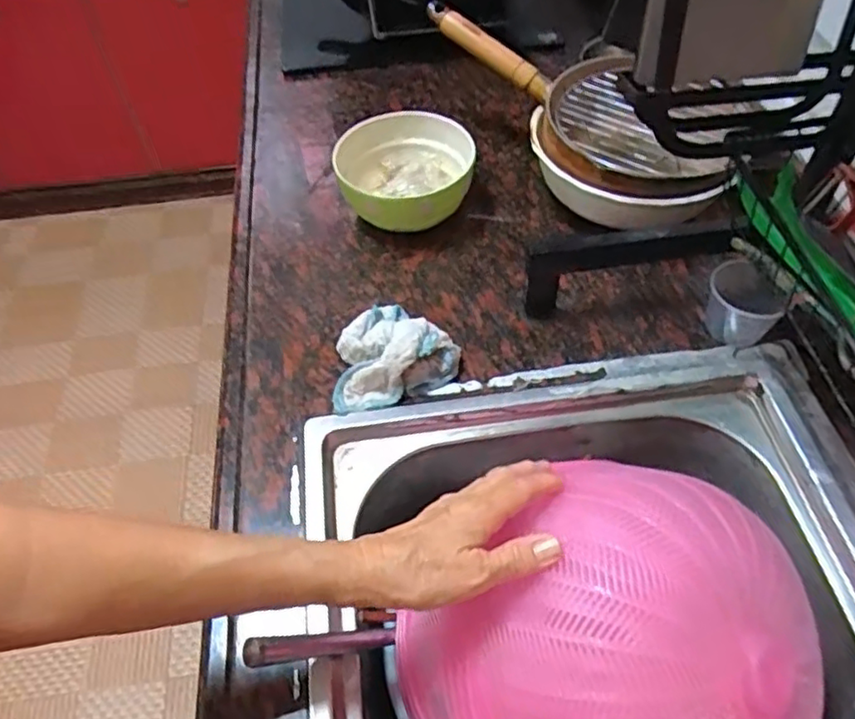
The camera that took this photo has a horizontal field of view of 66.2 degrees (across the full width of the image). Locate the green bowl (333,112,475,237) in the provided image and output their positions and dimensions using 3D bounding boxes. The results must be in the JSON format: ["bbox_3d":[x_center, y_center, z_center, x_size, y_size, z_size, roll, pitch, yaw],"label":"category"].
[{"bbox_3d":[-0.022,-0.200,0.727,0.145,0.073,0.136,-1,53,1],"label":"green bowl"}]

